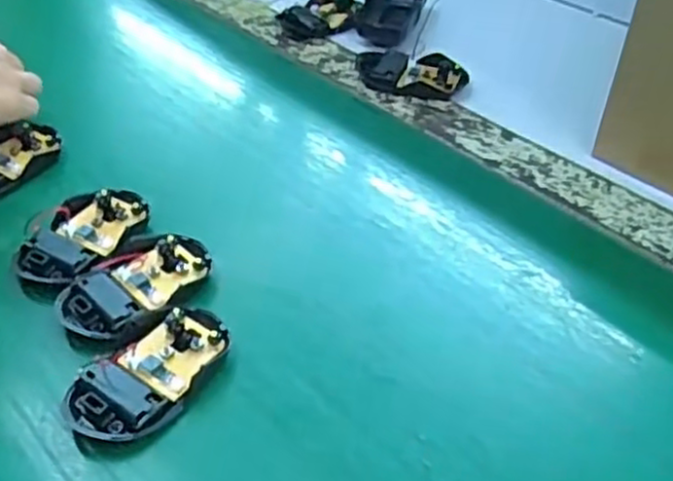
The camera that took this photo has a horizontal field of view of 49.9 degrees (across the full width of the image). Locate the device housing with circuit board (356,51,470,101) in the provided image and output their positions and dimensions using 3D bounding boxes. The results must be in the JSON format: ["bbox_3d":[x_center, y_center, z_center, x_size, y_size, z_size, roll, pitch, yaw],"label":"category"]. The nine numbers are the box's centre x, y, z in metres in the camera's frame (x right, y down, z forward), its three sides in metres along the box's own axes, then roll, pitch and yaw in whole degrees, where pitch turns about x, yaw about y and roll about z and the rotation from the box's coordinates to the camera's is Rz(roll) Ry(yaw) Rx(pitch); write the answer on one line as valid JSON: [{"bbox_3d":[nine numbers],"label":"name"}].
[{"bbox_3d":[0.064,-0.143,0.628,0.095,0.014,0.060,7,43,8],"label":"device housing with circuit board"}]

